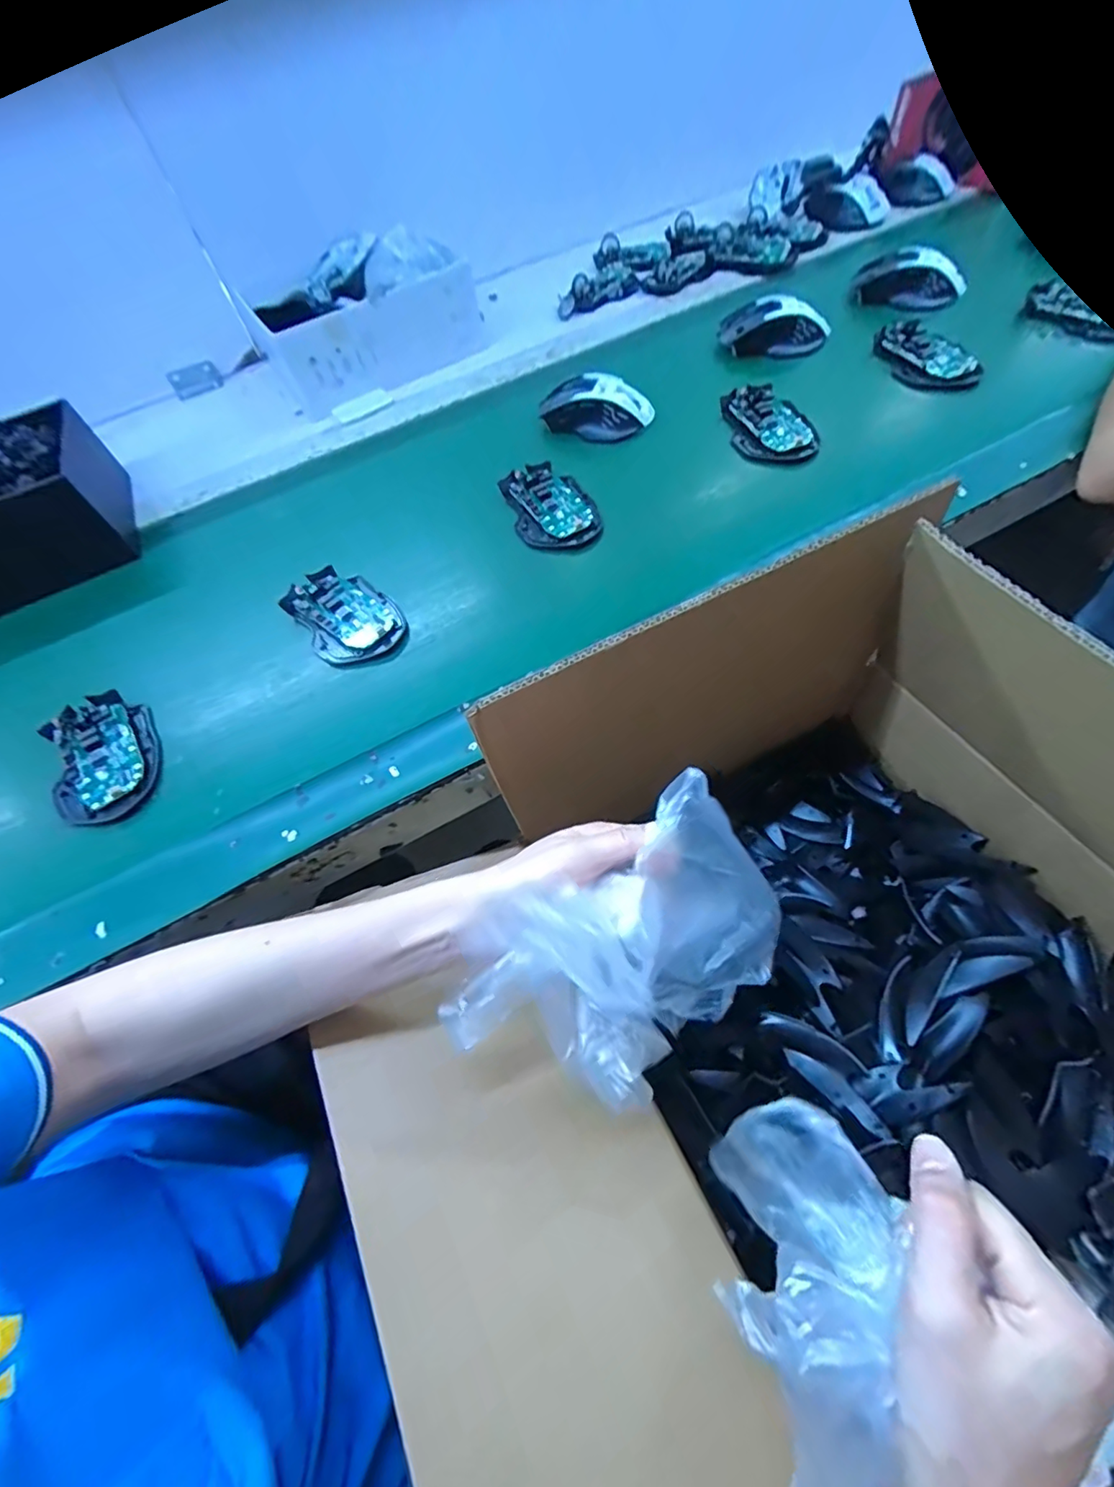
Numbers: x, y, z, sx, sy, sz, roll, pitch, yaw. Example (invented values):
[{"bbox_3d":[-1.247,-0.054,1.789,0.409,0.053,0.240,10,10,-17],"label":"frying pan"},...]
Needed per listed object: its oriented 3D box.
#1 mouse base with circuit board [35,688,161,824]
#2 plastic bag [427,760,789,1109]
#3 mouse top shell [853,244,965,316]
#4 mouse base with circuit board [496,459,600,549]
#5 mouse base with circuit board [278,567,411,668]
[{"bbox_3d":[-0.343,0.008,0.408,0.075,0.018,0.121,-26,58,-16],"label":"mouse base with circuit board"},{"bbox_3d":[0.037,0.100,0.259,0.171,0.097,0.093,-22,57,-14],"label":"plastic bag"},{"bbox_3d":[0.387,-0.511,0.590,0.115,0.045,0.048,14,57,11],"label":"mouse top shell"},{"bbox_3d":[-0.005,-0.213,0.485,0.069,0.026,0.099,-19,57,-12],"label":"mouse base with circuit board"},{"bbox_3d":[-0.174,-0.103,0.451,0.072,0.029,0.114,-32,60,-19],"label":"mouse base with circuit board"}]

